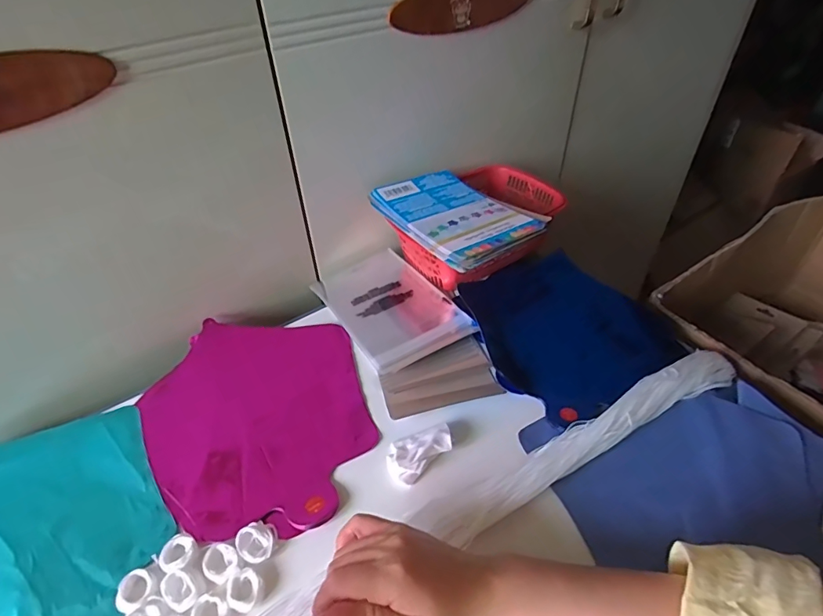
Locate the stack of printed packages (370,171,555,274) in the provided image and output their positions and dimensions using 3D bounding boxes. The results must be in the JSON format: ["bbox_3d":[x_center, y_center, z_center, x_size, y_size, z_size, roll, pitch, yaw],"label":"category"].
[{"bbox_3d":[0.049,-0.111,0.532,0.130,0.016,0.190,-27,48,-24],"label":"stack of printed packages"}]

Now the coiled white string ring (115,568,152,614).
[{"bbox_3d":[-0.199,0.203,0.335,0.024,0.007,0.026,-2,42,1],"label":"coiled white string ring"}]

